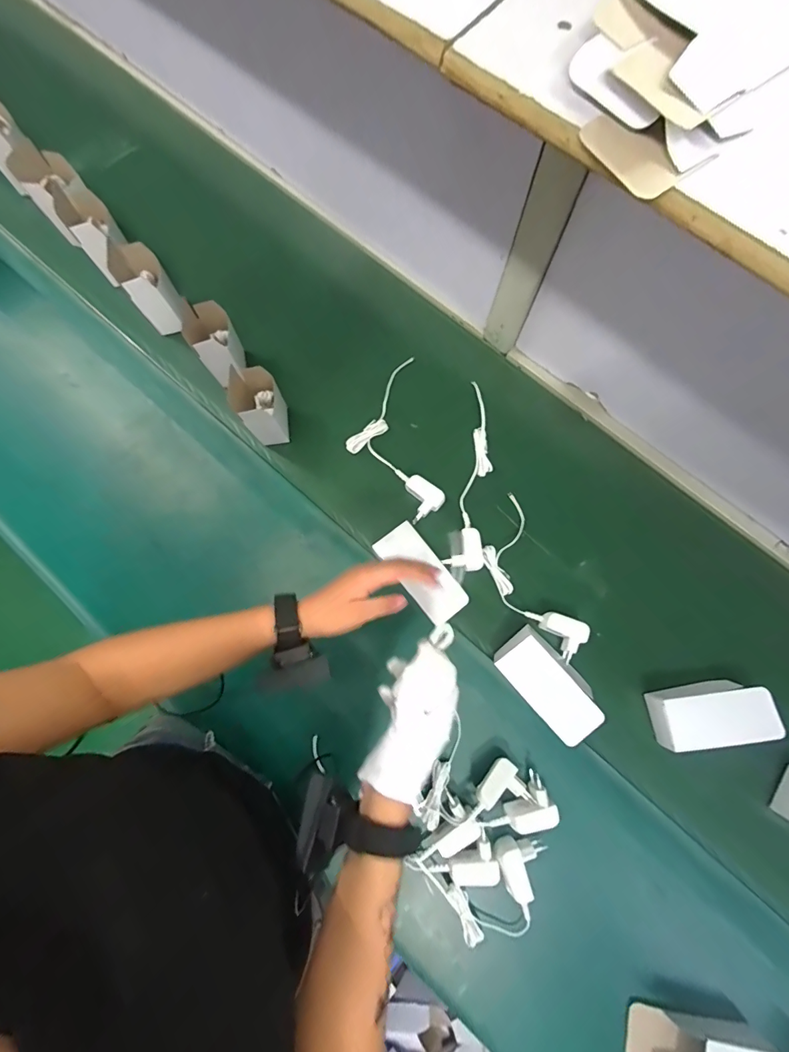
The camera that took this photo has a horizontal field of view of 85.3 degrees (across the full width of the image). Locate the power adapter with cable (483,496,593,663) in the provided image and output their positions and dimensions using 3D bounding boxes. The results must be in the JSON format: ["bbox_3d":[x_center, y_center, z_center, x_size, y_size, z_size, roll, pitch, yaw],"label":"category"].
[{"bbox_3d":[0.191,0.076,0.619,0.089,0.024,0.244,-22,77,-3],"label":"power adapter with cable"}]

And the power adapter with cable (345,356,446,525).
[{"bbox_3d":[-0.009,-0.136,0.667,0.128,0.029,0.271,-13,77,-1],"label":"power adapter with cable"}]

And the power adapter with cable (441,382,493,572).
[{"bbox_3d":[0.123,-0.081,0.652,0.053,0.024,0.296,8,77,4],"label":"power adapter with cable"}]

